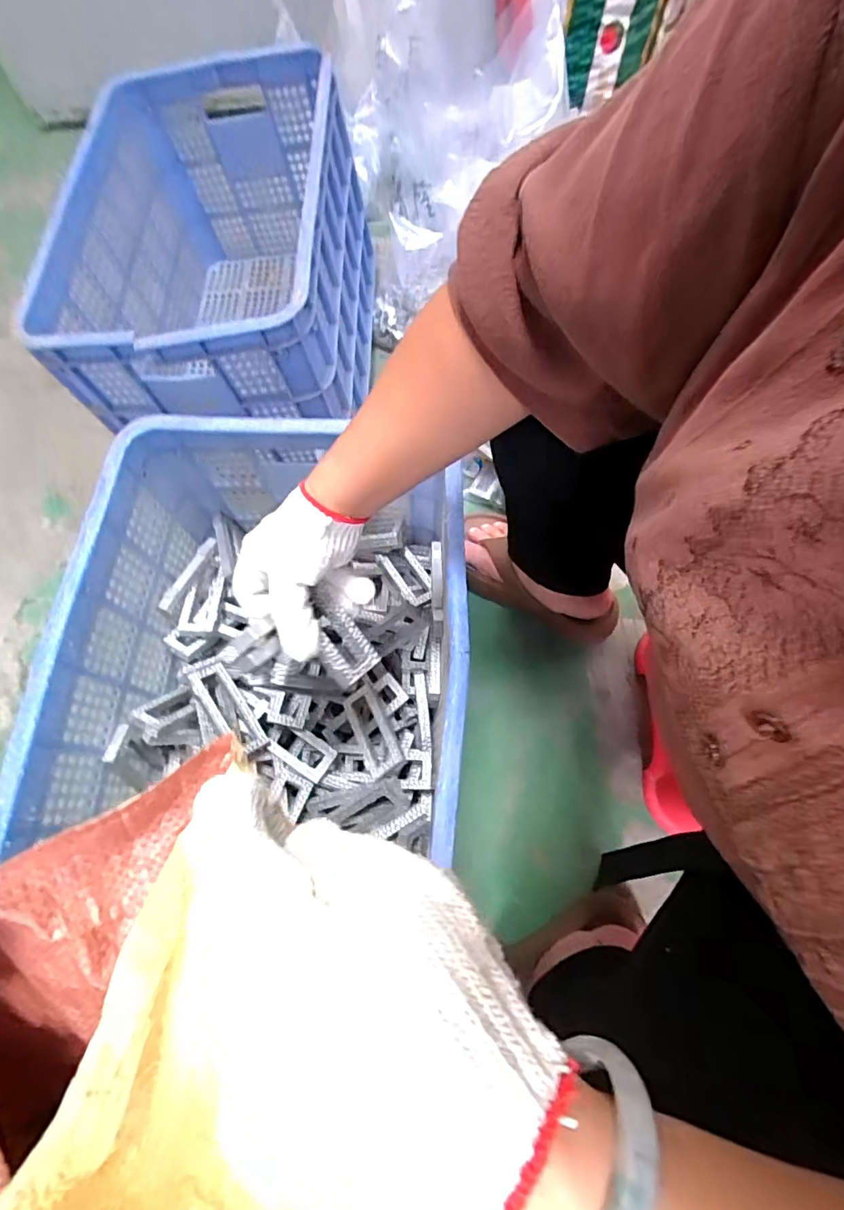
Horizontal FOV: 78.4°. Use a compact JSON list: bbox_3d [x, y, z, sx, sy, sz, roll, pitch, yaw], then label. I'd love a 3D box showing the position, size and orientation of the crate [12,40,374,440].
[{"bbox_3d":[-0.274,-0.473,0.765,0.356,0.302,0.502,1,71,1],"label":"crate"}]

